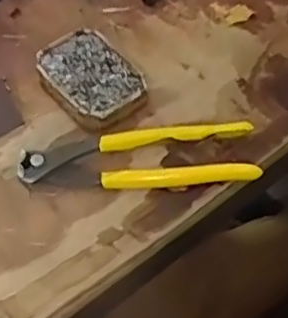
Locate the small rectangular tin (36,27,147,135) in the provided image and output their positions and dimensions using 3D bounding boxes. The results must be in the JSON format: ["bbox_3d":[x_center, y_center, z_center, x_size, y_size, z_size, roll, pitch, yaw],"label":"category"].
[{"bbox_3d":[-0.041,-0.063,0.466,0.062,0.019,0.089,-32,59,-20],"label":"small rectangular tin"}]

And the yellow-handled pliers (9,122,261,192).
[{"bbox_3d":[-0.005,0.000,0.425,0.163,0.018,0.045,-5,54,-1],"label":"yellow-handled pliers"}]

